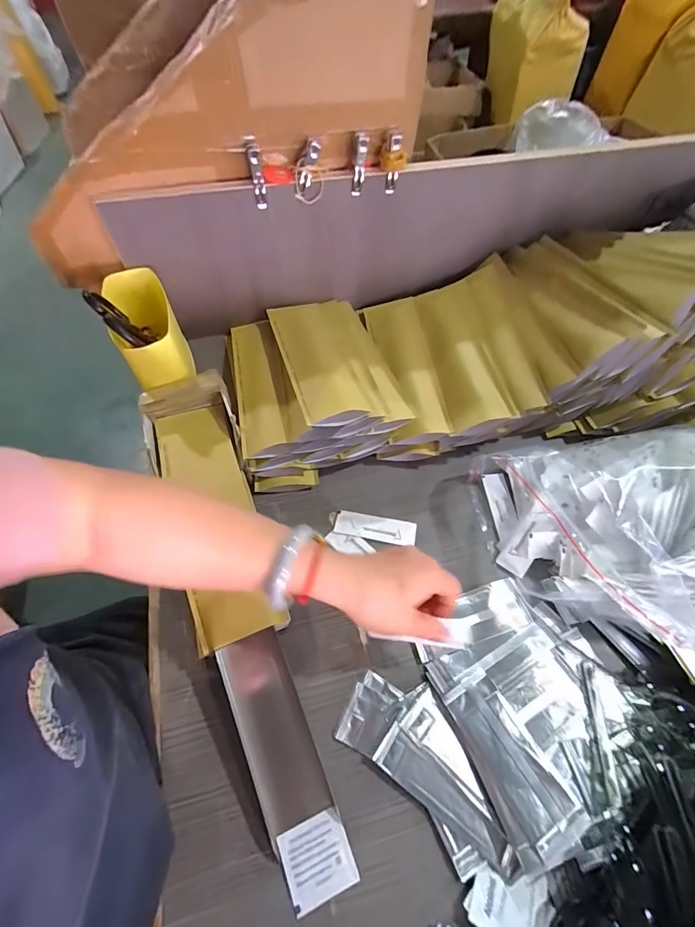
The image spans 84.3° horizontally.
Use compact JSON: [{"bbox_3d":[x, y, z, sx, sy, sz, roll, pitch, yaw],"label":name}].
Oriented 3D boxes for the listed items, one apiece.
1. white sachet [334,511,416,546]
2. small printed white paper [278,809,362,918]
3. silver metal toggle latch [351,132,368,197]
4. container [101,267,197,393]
[{"bbox_3d":[0.032,0.074,0.441,0.091,0.006,0.031,10,58,6],"label":"white sachet"},{"bbox_3d":[-0.023,0.309,0.300,0.051,0.004,0.049,-19,60,-12],"label":"small printed white paper"},{"bbox_3d":[0.014,-0.358,0.461,0.017,0.062,0.019,5,60,3],"label":"silver metal toggle latch"},{"bbox_3d":[-0.249,-0.172,0.478,0.071,0.065,0.152,-23,62,-13],"label":"container"}]

